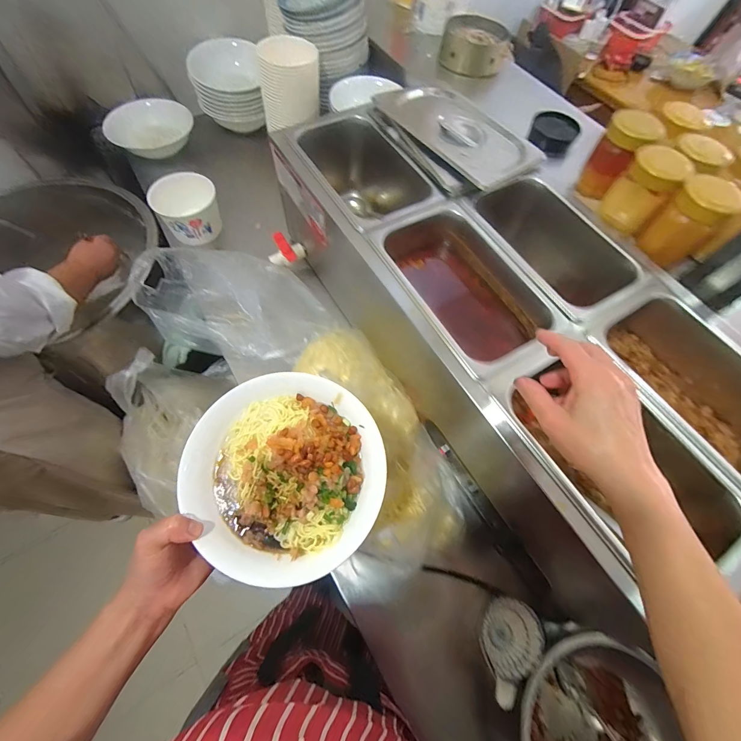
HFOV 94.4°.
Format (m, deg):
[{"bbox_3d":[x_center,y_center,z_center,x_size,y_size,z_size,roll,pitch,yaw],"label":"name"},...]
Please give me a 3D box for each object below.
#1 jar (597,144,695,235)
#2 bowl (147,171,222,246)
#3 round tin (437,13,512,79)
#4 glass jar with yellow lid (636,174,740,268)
[{"bbox_3d":[0.390,-0.257,0.496,0.073,0.092,0.065,41,69,15],"label":"jar"},{"bbox_3d":[-0.384,-0.343,0.731,0.123,0.097,0.116,1,64,-3],"label":"bowl"},{"bbox_3d":[0.233,-0.717,0.755,0.149,0.053,0.149,1,64,-3],"label":"round tin"},{"bbox_3d":[0.443,-0.212,0.483,0.064,0.098,0.073,-38,72,-19],"label":"glass jar with yellow lid"}]

